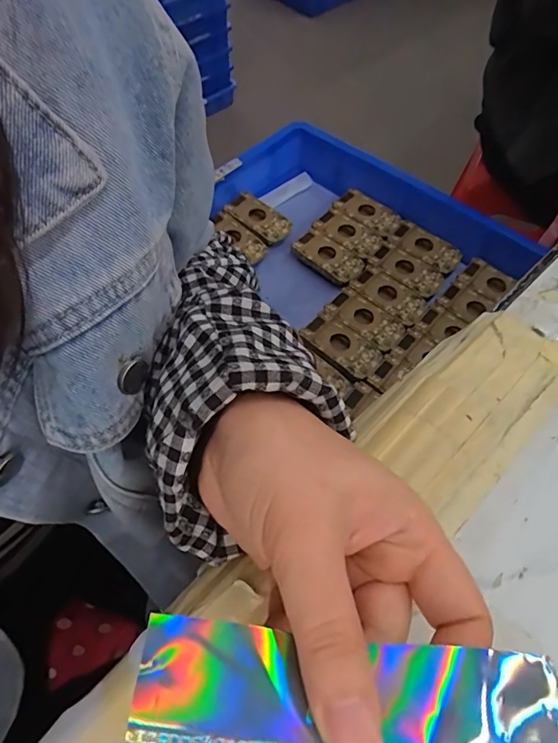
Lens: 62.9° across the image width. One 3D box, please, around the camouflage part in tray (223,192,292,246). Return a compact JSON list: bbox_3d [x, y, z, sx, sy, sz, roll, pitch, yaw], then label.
[{"bbox_3d":[-0.032,-0.220,0.649,0.105,0.015,0.045,39,65,20],"label":"camouflage part in tray"}]

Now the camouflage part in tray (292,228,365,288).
[{"bbox_3d":[0.068,-0.153,0.616,0.097,0.019,0.047,41,66,21],"label":"camouflage part in tray"}]

